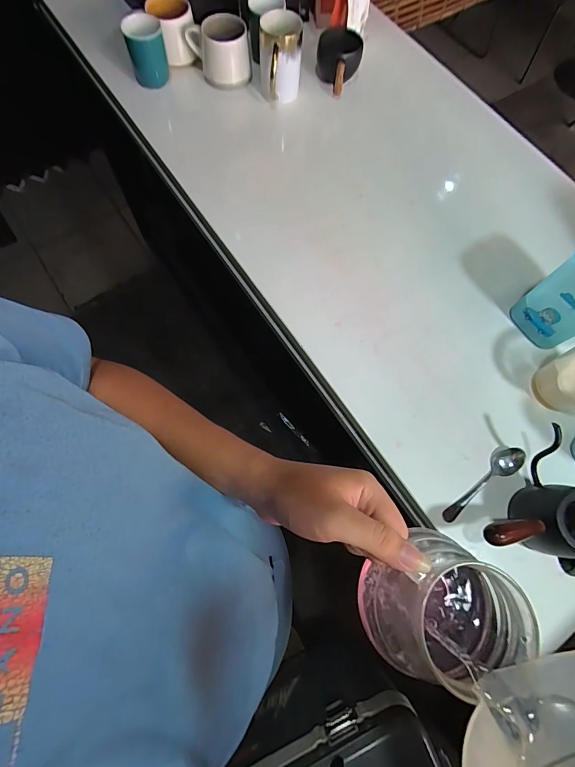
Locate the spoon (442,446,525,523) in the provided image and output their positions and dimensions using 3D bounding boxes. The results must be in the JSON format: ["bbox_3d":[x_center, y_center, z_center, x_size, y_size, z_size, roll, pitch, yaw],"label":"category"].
[{"bbox_3d":[0.253,0.131,0.464,0.133,0.020,0.029,-37,77,-14],"label":"spoon"}]

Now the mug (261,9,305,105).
[{"bbox_3d":[-0.011,-0.566,0.632,0.072,0.111,0.084,-2,72,-4],"label":"mug"}]

